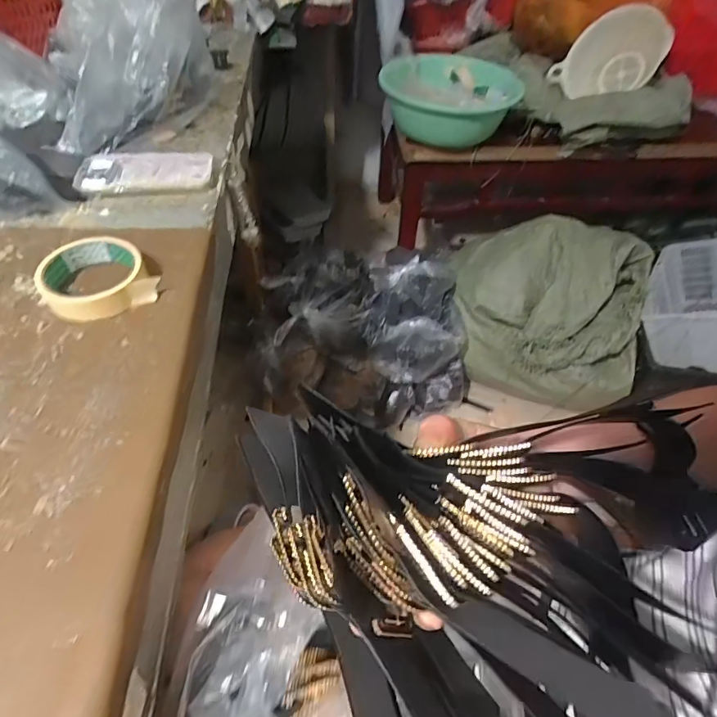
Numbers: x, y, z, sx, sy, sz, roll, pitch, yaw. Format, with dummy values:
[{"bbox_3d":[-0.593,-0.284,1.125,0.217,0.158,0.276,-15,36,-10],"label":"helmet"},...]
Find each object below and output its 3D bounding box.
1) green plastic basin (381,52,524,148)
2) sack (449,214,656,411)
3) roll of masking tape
[{"bbox_3d":[0.213,-0.616,1.099,0.310,0.112,0.338,1,50,-1],"label":"green plastic basin"},{"bbox_3d":[0.474,-0.119,1.183,0.457,0.338,0.349,6,51,3],"label":"sack"},{"bbox_3d":[-0.252,-0.079,0.446,0.091,0.028,0.090,1,50,-1],"label":"roll of masking tape"}]

